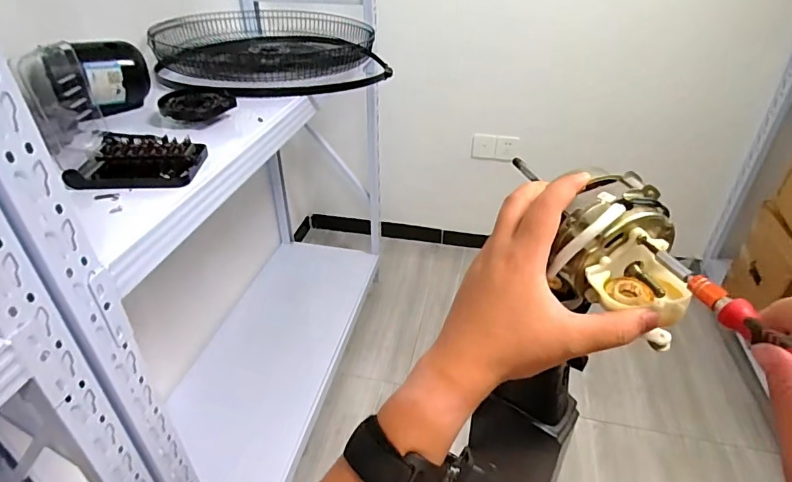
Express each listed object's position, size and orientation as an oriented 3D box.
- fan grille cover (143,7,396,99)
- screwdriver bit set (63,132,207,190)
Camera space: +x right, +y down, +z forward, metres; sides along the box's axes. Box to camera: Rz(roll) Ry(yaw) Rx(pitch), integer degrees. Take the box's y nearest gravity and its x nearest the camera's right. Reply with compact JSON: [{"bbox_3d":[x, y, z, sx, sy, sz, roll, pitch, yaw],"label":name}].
[{"bbox_3d":[-0.335,-0.529,1.264,0.529,0.130,0.473,-9,36,-12],"label":"fan grille cover"},{"bbox_3d":[-0.359,-0.112,0.673,0.159,0.037,0.131,-2,35,-3],"label":"screwdriver bit set"}]

